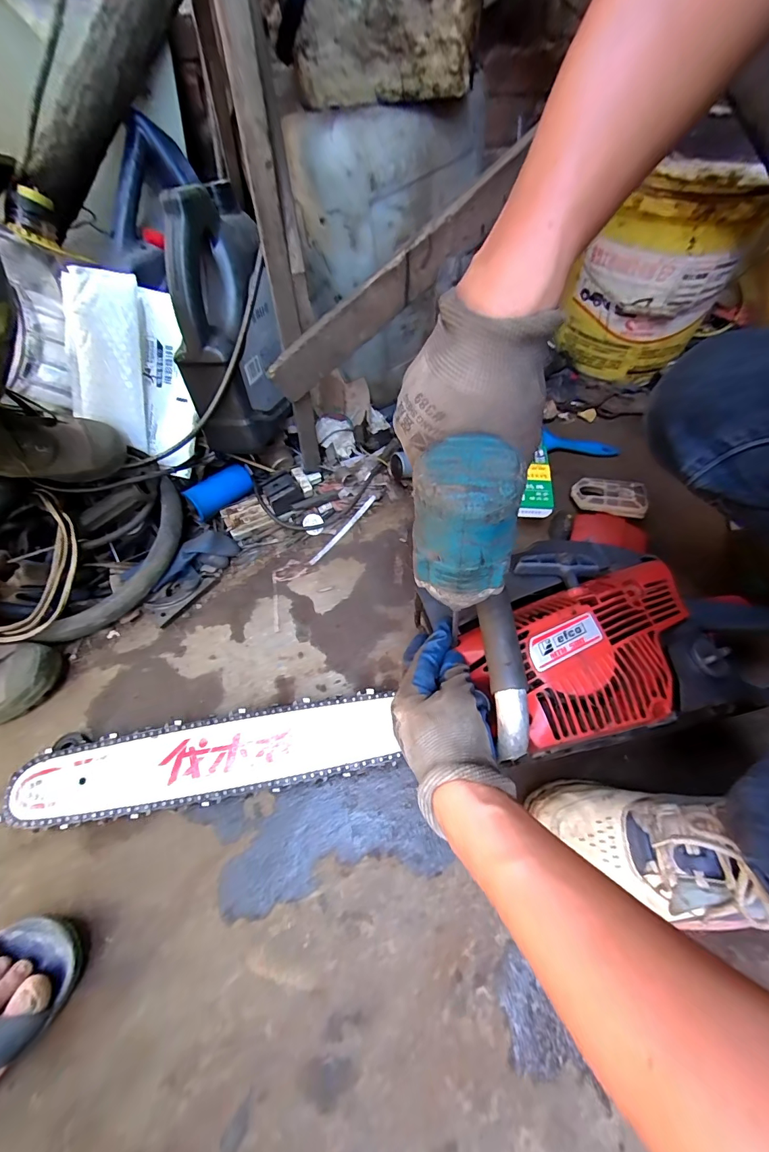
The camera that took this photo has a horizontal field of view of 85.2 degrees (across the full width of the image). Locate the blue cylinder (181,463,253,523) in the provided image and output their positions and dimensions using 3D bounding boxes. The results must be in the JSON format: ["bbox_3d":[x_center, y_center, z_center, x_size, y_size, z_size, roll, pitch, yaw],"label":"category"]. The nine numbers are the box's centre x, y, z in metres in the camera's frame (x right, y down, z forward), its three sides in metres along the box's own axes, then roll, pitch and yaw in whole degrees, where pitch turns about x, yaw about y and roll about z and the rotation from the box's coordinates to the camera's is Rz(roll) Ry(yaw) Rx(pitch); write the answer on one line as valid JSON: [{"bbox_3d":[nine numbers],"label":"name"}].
[{"bbox_3d":[-0.254,-0.135,0.646,0.044,0.038,0.104,39,66,21],"label":"blue cylinder"}]

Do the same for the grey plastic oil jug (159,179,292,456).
[{"bbox_3d":[-0.205,-0.310,0.549,0.105,0.271,0.145,-3,58,-2],"label":"grey plastic oil jug"}]

